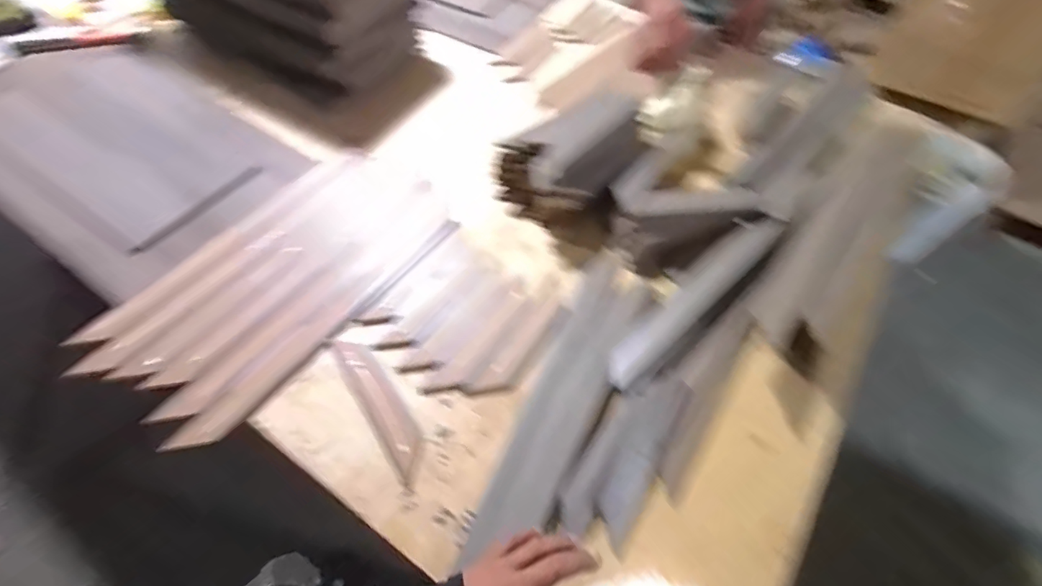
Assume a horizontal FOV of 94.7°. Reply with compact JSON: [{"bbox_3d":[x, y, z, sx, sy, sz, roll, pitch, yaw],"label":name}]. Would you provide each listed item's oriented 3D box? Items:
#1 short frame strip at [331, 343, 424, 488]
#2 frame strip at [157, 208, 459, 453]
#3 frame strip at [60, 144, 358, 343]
[{"bbox_3d":[-0.179,0.142,0.621,0.047,0.010,0.211,-29,62,-20],"label":"short frame strip"},{"bbox_3d":[-0.261,0.035,0.682,0.050,0.014,0.473,33,61,18],"label":"frame strip"},{"bbox_3d":[-0.448,-0.092,0.755,0.055,0.012,0.487,31,60,17],"label":"frame strip"}]

